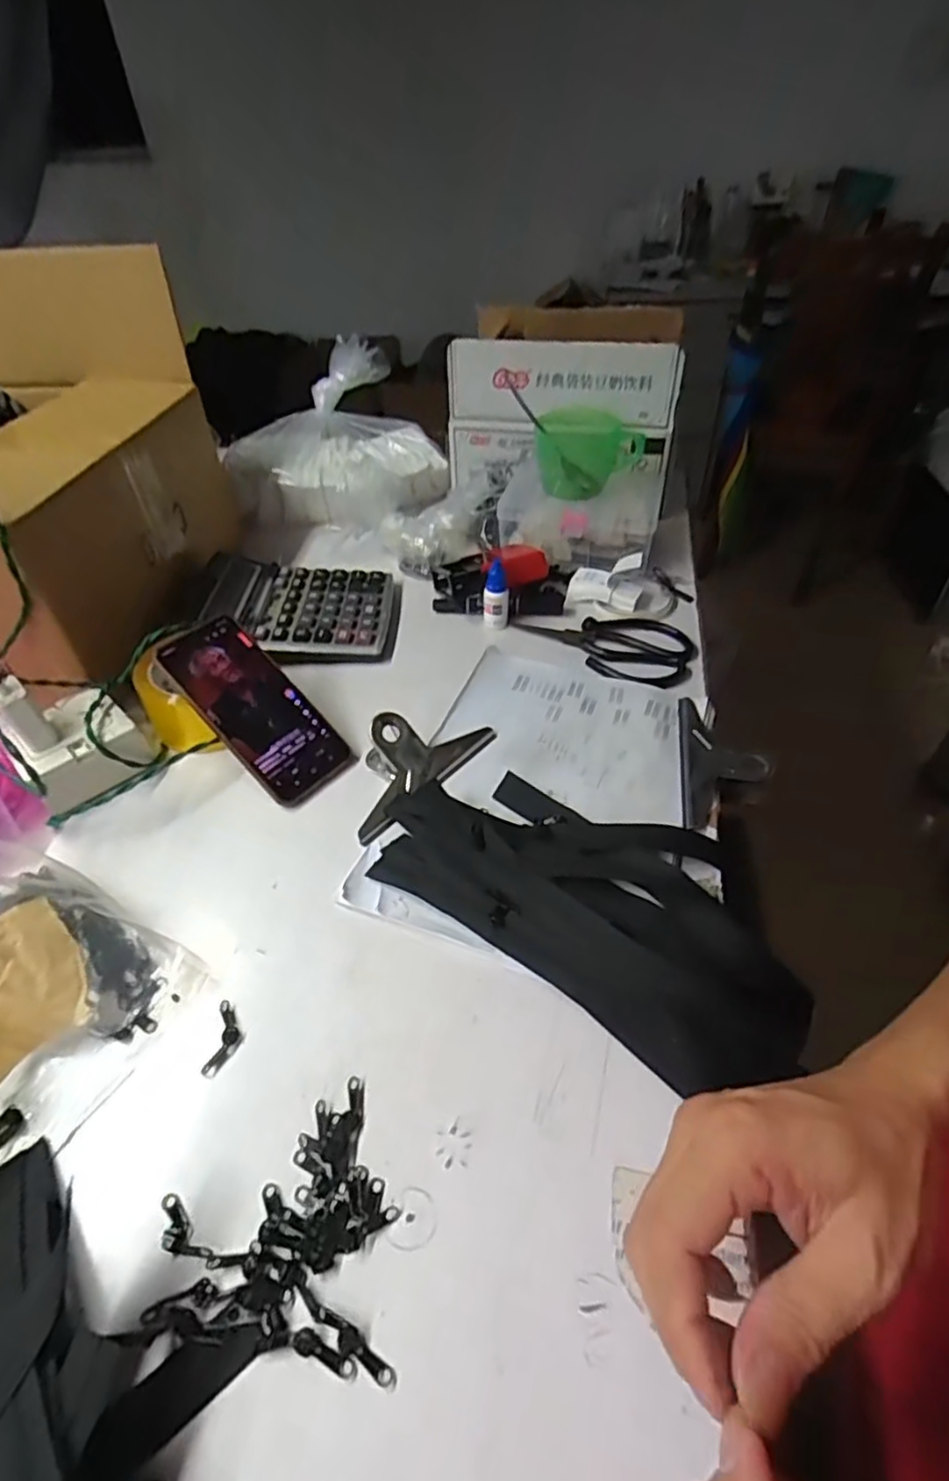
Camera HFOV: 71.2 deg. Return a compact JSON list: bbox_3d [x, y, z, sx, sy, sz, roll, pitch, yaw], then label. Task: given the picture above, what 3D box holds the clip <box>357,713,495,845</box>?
[{"bbox_3d":[-0.053,0.008,0.526,0.072,0.040,0.147,32,53,31],"label":"clip"}]

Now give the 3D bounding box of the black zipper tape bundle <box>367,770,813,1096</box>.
[{"bbox_3d":[0.078,0.094,0.446,0.291,0.035,0.156,27,51,28],"label":"black zipper tape bundle"}]

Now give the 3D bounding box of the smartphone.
[{"bbox_3d":[-0.177,-0.027,0.539,0.169,0.011,0.076,48,55,1],"label":"smartphone"}]

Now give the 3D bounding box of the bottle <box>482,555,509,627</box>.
[{"bbox_3d":[0.023,-0.148,0.670,0.026,0.067,0.021,-2,44,1],"label":"bottle"}]

